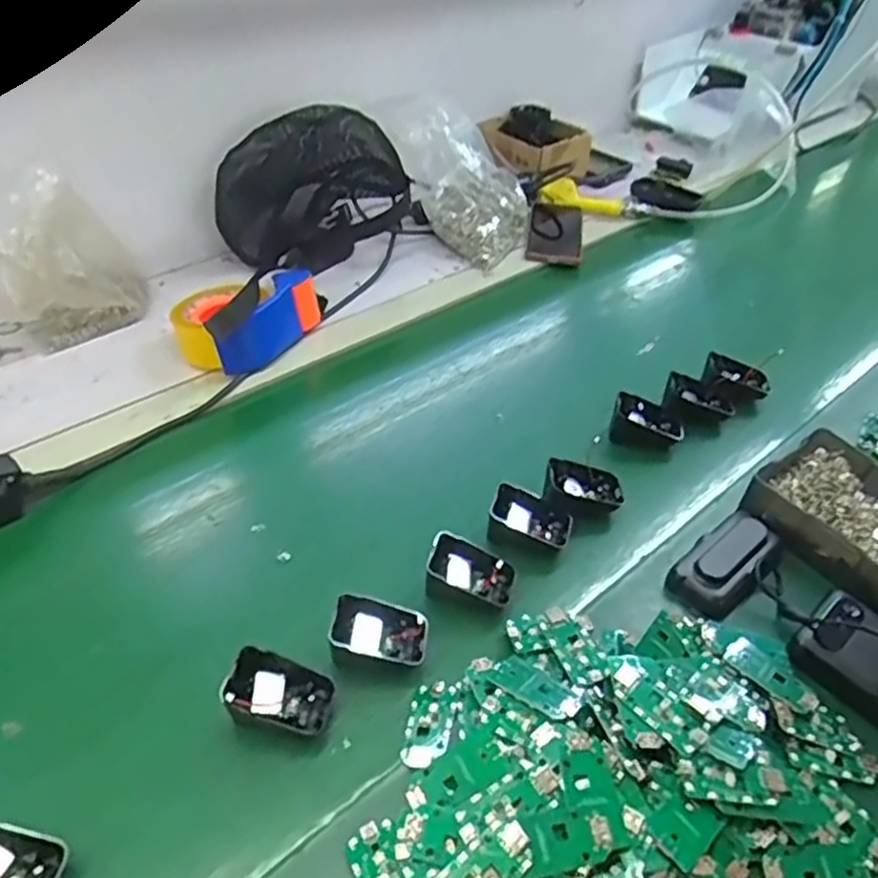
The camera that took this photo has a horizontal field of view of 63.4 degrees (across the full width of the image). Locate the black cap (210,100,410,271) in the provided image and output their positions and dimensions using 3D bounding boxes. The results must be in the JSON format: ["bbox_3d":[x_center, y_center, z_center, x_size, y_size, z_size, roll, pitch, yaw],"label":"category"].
[{"bbox_3d":[-0.169,-0.326,0.925,0.240,0.172,0.133,-12,41,-16],"label":"black cap"}]

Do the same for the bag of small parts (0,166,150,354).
[{"bbox_3d":[-0.393,-0.187,0.763,0.141,0.162,0.062,-23,46,-28],"label":"bag of small parts"}]

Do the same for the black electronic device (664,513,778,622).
[{"bbox_3d":[0.234,0.097,0.572,0.053,0.027,0.107,33,48,32],"label":"black electronic device"}]

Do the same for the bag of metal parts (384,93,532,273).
[{"bbox_3d":[0.042,-0.357,0.968,0.166,0.157,0.156,23,43,23],"label":"bag of metal parts"}]

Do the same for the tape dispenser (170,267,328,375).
[{"bbox_3d":[-0.213,-0.138,0.782,0.104,0.077,0.162,23,44,23],"label":"tape dispenser"}]

